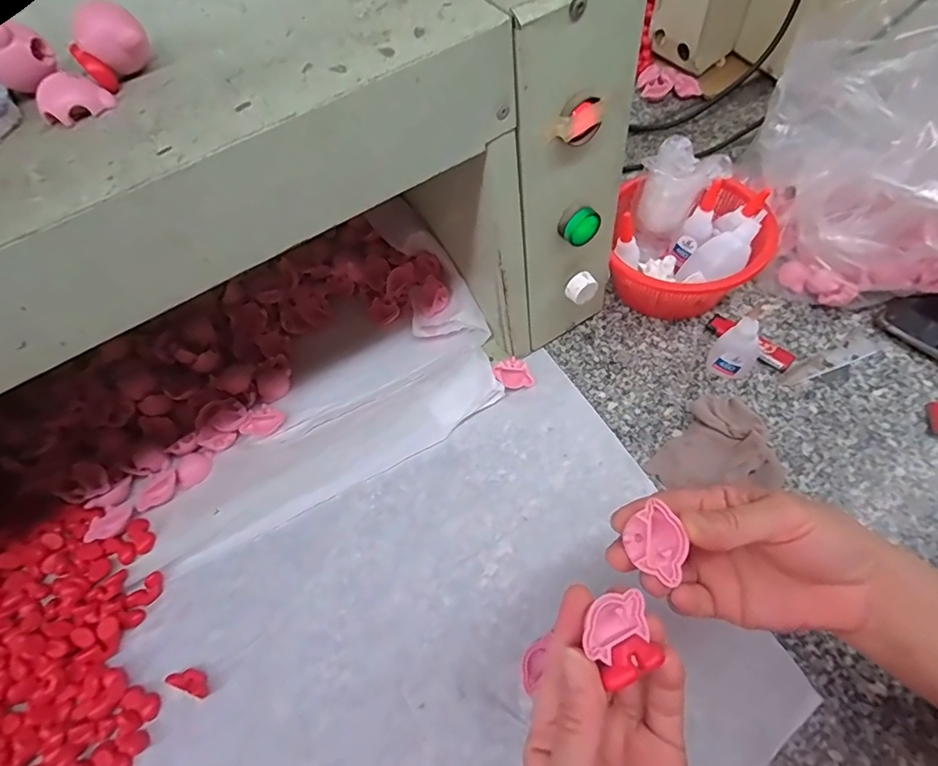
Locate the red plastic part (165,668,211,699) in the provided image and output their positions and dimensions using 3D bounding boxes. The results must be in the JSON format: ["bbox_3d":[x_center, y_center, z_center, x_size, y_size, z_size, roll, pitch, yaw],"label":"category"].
[{"bbox_3d":[-0.202,0.217,0.368,0.031,0.014,0.014,12,61,15],"label":"red plastic part"}]

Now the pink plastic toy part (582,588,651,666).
[{"bbox_3d":[0.066,0.108,0.225,0.033,0.008,0.023,-18,54,-9],"label":"pink plastic toy part"}]

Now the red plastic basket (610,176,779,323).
[{"bbox_3d":[0.203,-0.123,0.475,0.134,0.080,0.144,7,60,13],"label":"red plastic basket"}]

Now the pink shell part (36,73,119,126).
[{"bbox_3d":[-0.183,-0.132,0.234,0.029,0.013,0.029,-38,61,-15],"label":"pink shell part"}]

